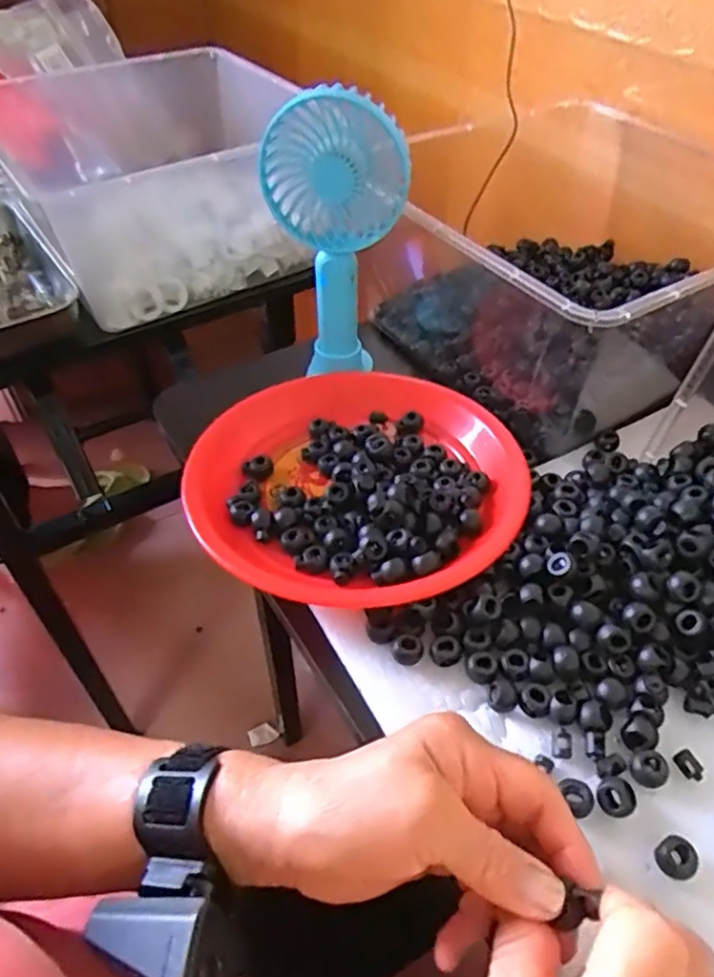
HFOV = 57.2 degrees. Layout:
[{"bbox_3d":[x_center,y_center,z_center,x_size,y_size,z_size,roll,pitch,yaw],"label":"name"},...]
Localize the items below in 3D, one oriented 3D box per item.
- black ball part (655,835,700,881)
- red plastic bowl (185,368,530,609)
[{"bbox_3d":[0.147,0.168,0.299,0.017,0.013,0.017,0,47,0],"label":"black ball part"},{"bbox_3d":[-0.002,-0.008,0.459,0.214,0.038,0.225,0,47,0],"label":"red plastic bowl"}]

